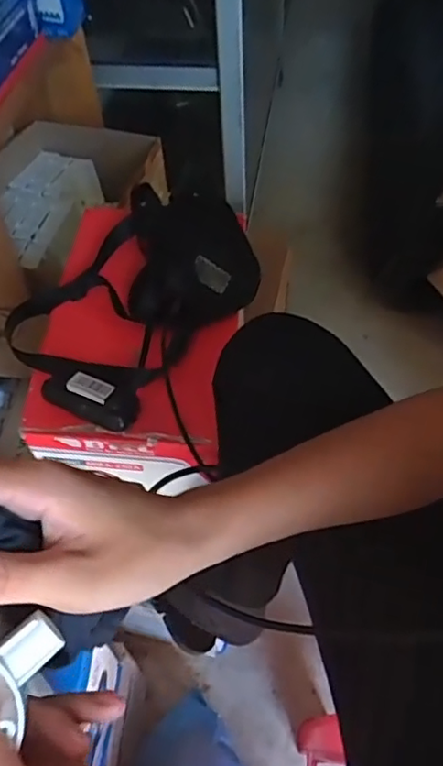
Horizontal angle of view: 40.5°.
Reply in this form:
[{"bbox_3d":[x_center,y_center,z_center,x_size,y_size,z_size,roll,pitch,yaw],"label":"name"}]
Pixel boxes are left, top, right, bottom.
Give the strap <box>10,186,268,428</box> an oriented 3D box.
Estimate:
[{"bbox_3d":[-0.108,-0.114,0.742,0.231,0.074,0.333,32,60,24],"label":"strap"}]

